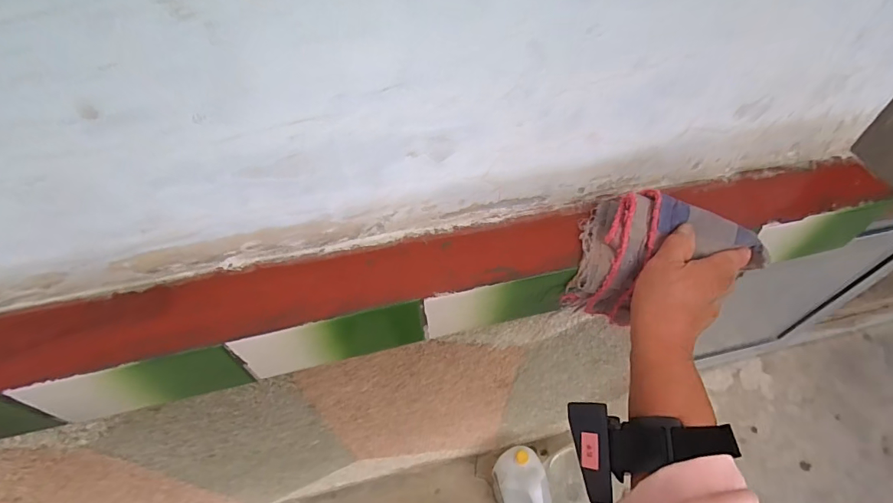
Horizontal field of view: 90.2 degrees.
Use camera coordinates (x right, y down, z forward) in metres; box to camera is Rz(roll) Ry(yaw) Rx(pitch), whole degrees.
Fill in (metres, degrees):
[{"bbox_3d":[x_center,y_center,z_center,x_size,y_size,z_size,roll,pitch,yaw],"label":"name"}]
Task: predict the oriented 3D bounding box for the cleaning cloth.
[{"bbox_3d":[0.189,0.002,0.393,0.178,0.094,0.074,-2,55,-1],"label":"cleaning cloth"}]

